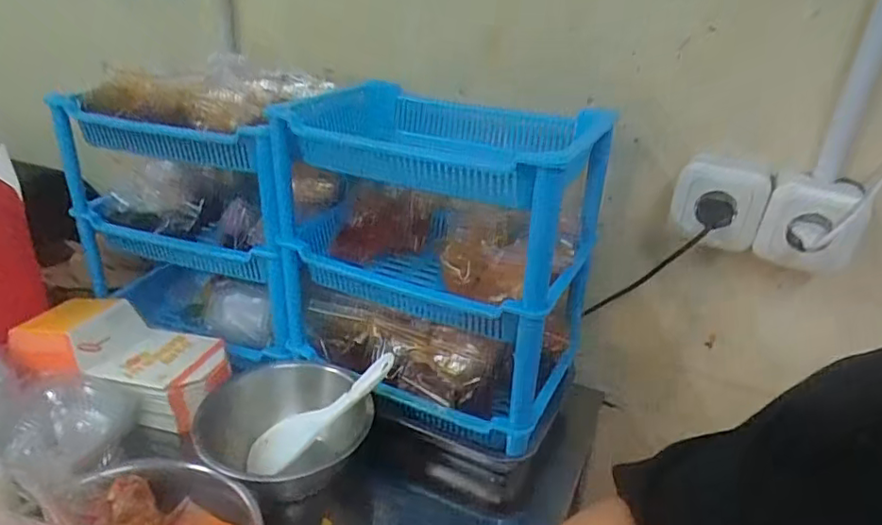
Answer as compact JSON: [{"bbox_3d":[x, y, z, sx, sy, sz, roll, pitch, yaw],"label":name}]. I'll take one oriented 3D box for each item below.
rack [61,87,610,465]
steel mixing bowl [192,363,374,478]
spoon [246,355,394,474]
[{"bbox_3d":[-0.149,-0.035,0.684,0.605,0.317,0.197,14,28,20],"label":"rack"},{"bbox_3d":[-0.170,0.179,0.610,0.177,0.082,0.169,3,26,-1],"label":"steel mixing bowl"},{"bbox_3d":[-0.125,0.160,0.620,0.189,0.031,0.026,-37,31,2],"label":"spoon"}]

